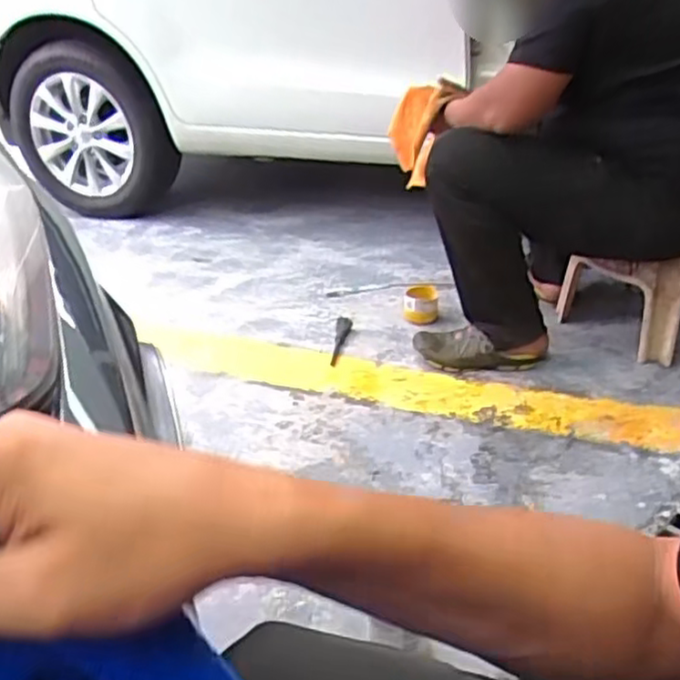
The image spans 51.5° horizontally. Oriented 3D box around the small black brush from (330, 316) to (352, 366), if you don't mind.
[{"bbox_3d":[0.004,-0.001,1.702,0.035,0.031,0.192,3,29,4],"label":"small black brush"}]

